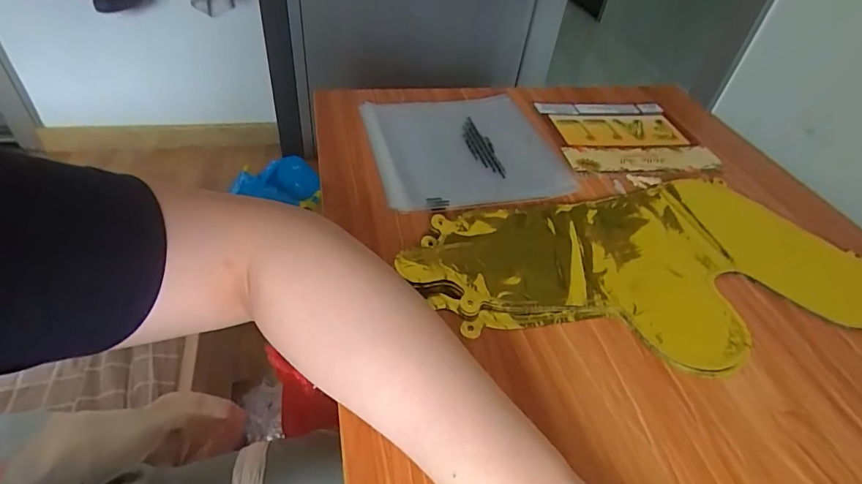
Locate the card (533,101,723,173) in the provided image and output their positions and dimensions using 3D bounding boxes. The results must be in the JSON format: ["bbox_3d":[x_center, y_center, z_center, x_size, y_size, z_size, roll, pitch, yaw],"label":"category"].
[{"bbox_3d":[0.240,-0.134,0.565,0.178,0.009,0.147,-3,44,-8],"label":"card"}]

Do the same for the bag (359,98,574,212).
[{"bbox_3d":[0.037,-0.115,0.521,0.201,0.014,0.197,-4,44,-10],"label":"bag"}]

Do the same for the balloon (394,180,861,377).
[{"bbox_3d":[0.178,0.017,0.400,0.391,0.017,0.194,-5,45,-11],"label":"balloon"}]

